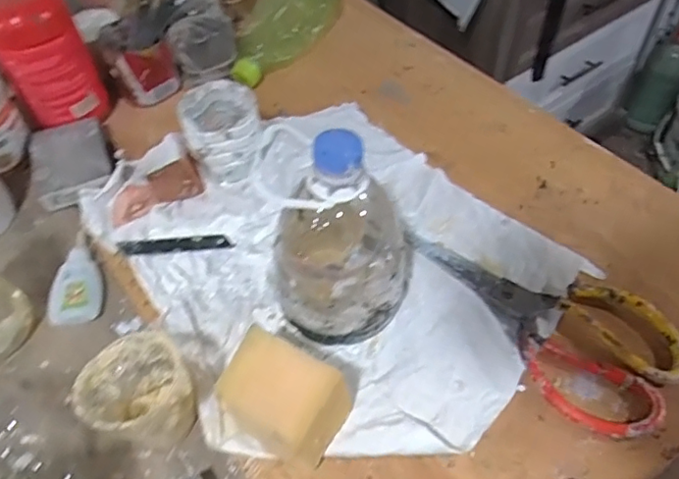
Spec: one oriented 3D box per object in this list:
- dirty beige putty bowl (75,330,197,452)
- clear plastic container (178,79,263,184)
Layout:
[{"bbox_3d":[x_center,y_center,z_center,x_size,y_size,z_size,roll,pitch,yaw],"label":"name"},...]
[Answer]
[{"bbox_3d":[-0.136,0.106,0.387,0.068,0.067,0.060,-32,58,-23],"label":"dirty beige putty bowl"},{"bbox_3d":[-0.112,-0.104,0.547,0.073,0.073,0.070,0,51,1],"label":"clear plastic container"}]

